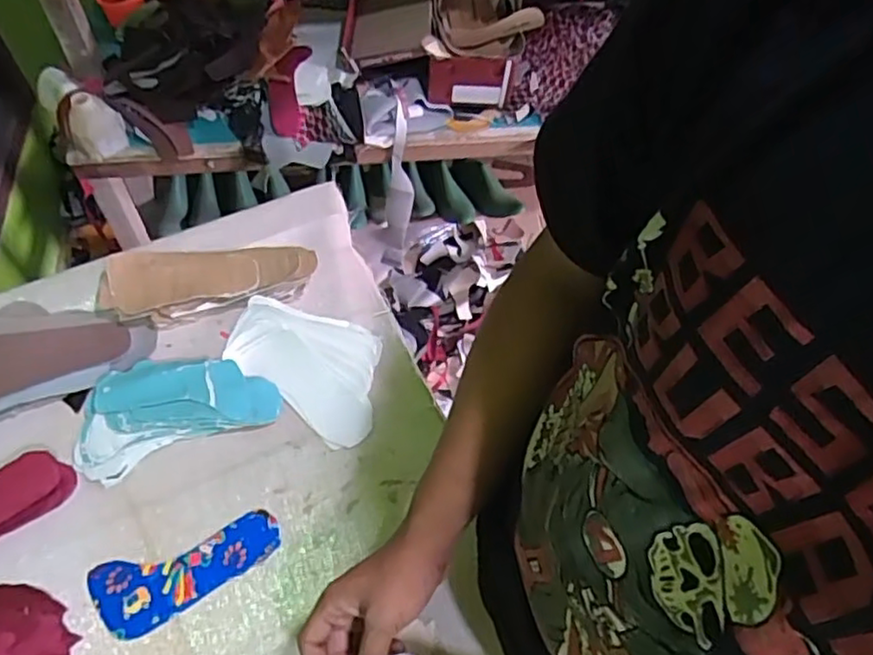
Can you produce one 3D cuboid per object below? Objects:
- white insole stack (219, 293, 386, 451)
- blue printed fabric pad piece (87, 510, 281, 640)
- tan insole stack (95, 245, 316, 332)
[{"bbox_3d":[-0.144,0.036,0.781,0.200,0.027,0.127,33,64,14],"label":"white insole stack"},{"bbox_3d":[-0.246,0.240,0.665,0.178,0.010,0.072,-23,64,-16],"label":"blue printed fabric pad piece"},{"bbox_3d":[-0.269,-0.054,0.790,0.246,0.047,0.085,-5,61,-6],"label":"tan insole stack"}]

